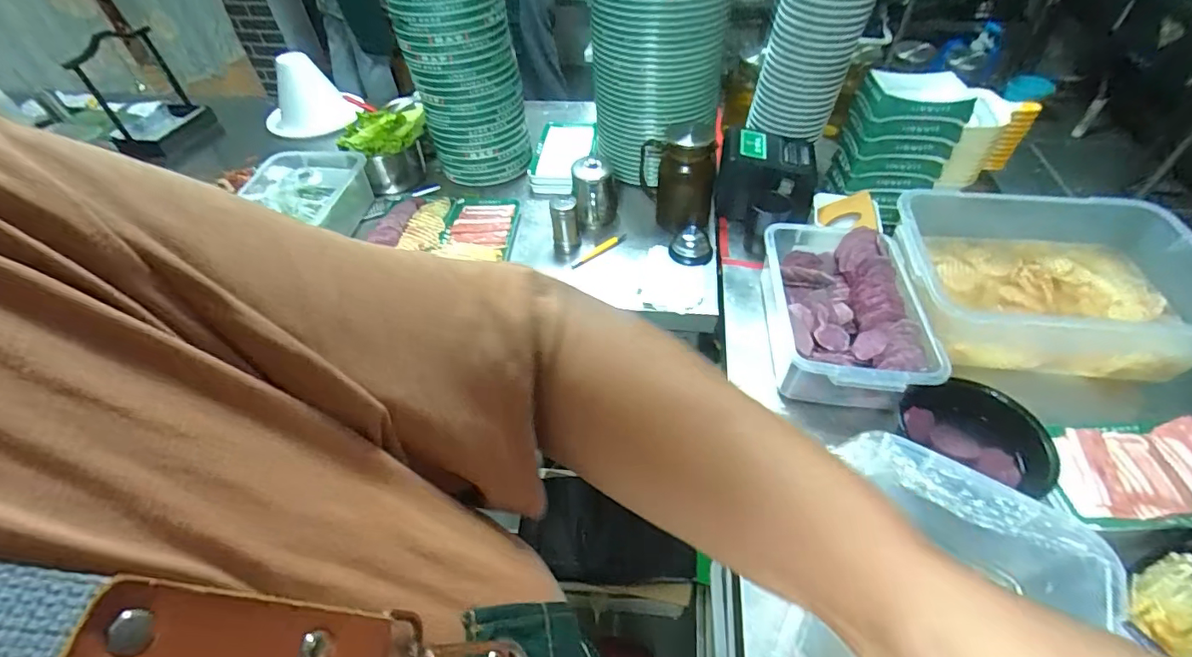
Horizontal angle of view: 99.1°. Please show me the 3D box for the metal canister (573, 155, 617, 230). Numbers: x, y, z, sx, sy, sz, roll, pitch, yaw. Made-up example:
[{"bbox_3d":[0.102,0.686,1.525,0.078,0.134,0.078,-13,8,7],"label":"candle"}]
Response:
[{"bbox_3d":[0.000,-0.259,0.999,0.089,0.113,0.077,-2,48,-3],"label":"metal canister"}]

